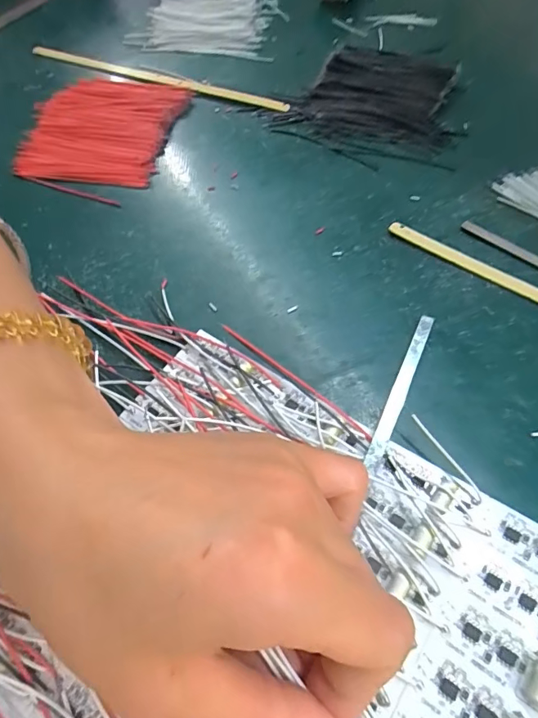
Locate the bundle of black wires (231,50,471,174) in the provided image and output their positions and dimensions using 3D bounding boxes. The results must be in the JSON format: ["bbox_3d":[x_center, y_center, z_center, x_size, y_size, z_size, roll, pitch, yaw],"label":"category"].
[{"bbox_3d":[0.057,-0.162,0.288,0.119,0.016,0.088,23,63,16],"label":"bundle of black wires"}]

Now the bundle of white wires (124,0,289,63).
[{"bbox_3d":[-0.045,-0.252,0.342,0.106,0.020,0.060,13,61,11],"label":"bundle of white wires"}]

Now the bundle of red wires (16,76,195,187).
[{"bbox_3d":[-0.108,-0.150,0.298,0.091,0.010,0.092,10,60,9],"label":"bundle of red wires"}]

